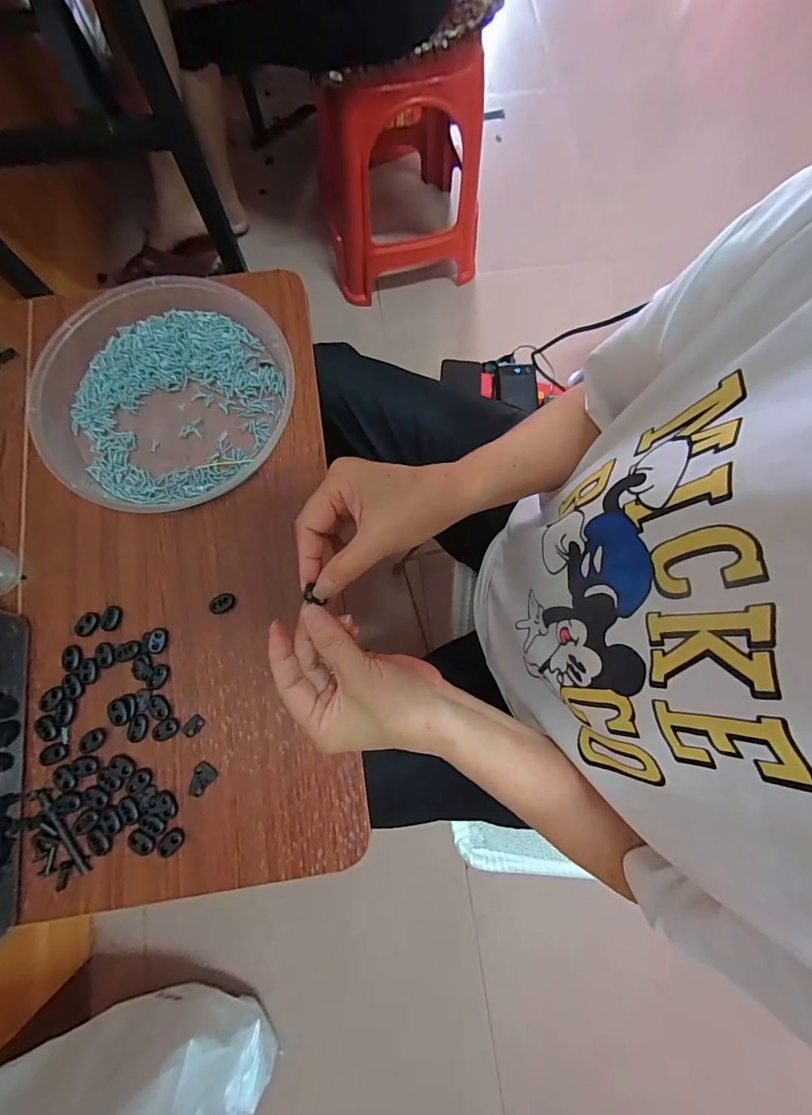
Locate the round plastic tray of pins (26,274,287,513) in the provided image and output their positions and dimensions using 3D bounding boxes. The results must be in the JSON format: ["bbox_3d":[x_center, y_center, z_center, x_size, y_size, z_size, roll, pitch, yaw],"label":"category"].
[{"bbox_3d":[-0.230,-0.160,0.410,0.212,0.035,0.234,29,78,5],"label":"round plastic tray of pins"}]

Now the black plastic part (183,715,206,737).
[{"bbox_3d":[-0.179,0.142,0.364,0.012,0.004,0.018,33,79,6],"label":"black plastic part"}]

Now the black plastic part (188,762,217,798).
[{"bbox_3d":[-0.169,0.183,0.354,0.018,0.004,0.025,35,79,6],"label":"black plastic part"}]

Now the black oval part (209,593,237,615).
[{"bbox_3d":[-0.164,0.041,0.386,0.024,0.009,0.016,-34,80,-8],"label":"black oval part"}]

